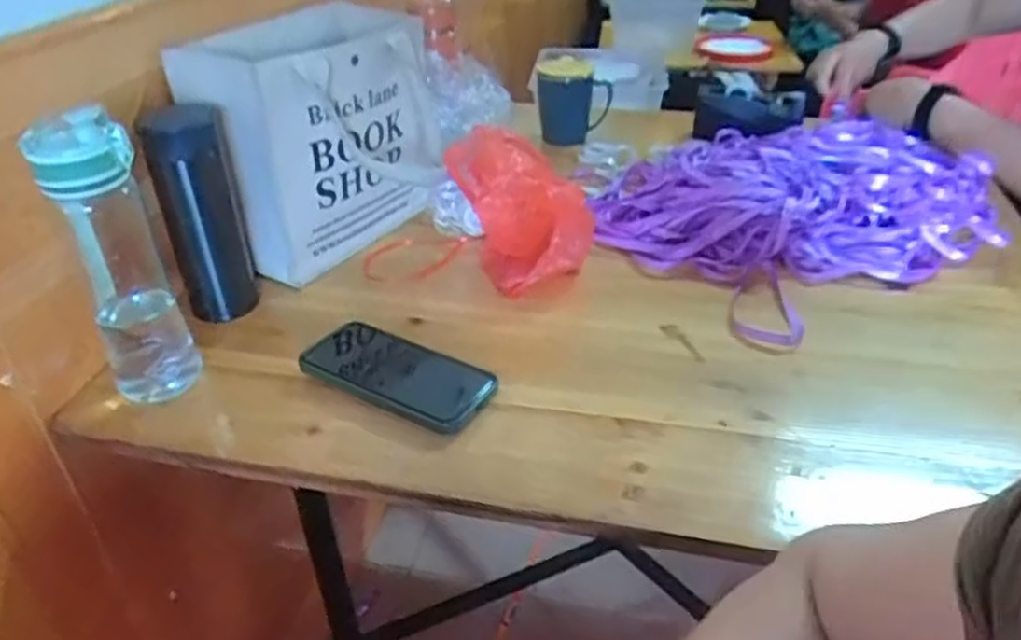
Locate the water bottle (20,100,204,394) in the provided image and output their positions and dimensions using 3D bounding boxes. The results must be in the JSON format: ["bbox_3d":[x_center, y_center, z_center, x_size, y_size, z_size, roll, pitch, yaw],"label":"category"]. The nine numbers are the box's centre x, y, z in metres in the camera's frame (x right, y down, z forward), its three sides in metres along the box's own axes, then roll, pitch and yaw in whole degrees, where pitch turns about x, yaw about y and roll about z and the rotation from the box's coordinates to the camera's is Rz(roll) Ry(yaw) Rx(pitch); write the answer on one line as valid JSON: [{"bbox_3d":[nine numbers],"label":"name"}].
[{"bbox_3d":[-0.306,-0.046,0.581,0.067,0.230,0.054,-17,38,-21],"label":"water bottle"}]

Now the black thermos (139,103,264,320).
[{"bbox_3d":[-0.287,-0.100,0.695,0.071,0.192,0.063,-15,37,-18],"label":"black thermos"}]

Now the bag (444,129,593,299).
[{"bbox_3d":[0.011,-0.113,0.751,0.092,0.135,0.136,-27,42,-31],"label":"bag"}]

